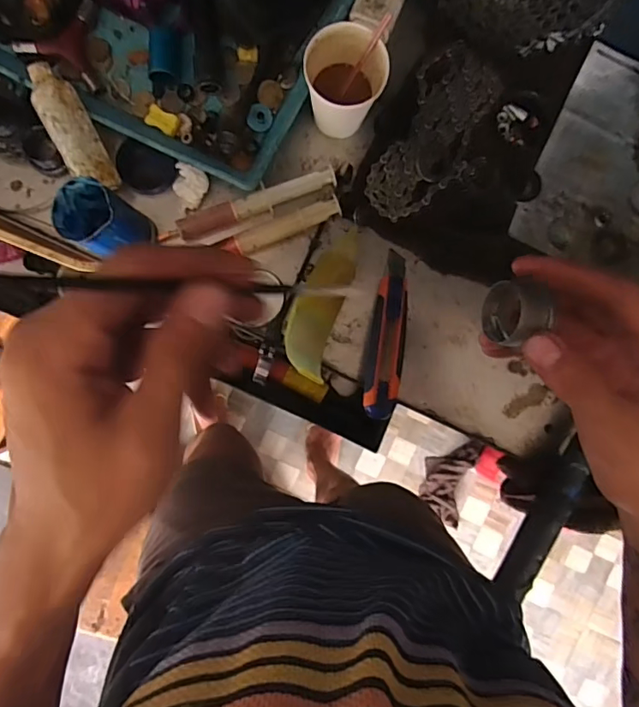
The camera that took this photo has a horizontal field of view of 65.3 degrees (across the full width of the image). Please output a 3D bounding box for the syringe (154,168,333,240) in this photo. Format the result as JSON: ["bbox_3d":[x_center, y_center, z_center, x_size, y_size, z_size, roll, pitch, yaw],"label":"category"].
[{"bbox_3d":[-0.070,-0.145,0.489,0.177,0.017,0.025,-18,92,-2],"label":"syringe"}]

